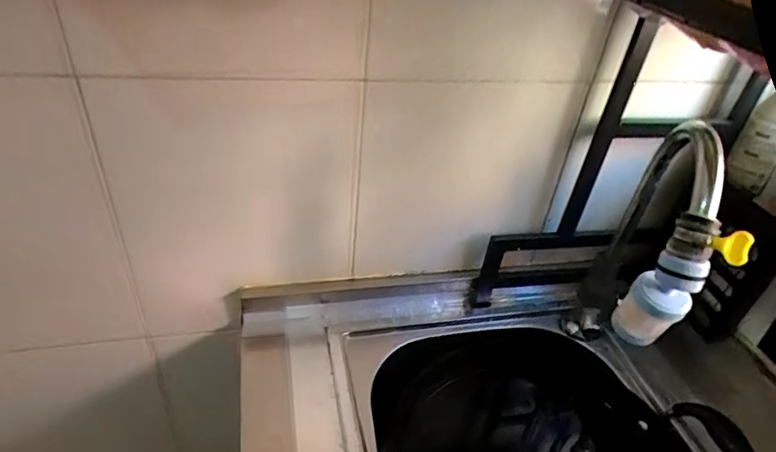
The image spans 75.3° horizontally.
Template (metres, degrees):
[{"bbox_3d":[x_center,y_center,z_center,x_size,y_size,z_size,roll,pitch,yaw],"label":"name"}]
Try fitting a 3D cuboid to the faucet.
[{"bbox_3d":[0.239,0.031,0.493,0.059,0.264,0.199,10,37,5],"label":"faucet"}]

